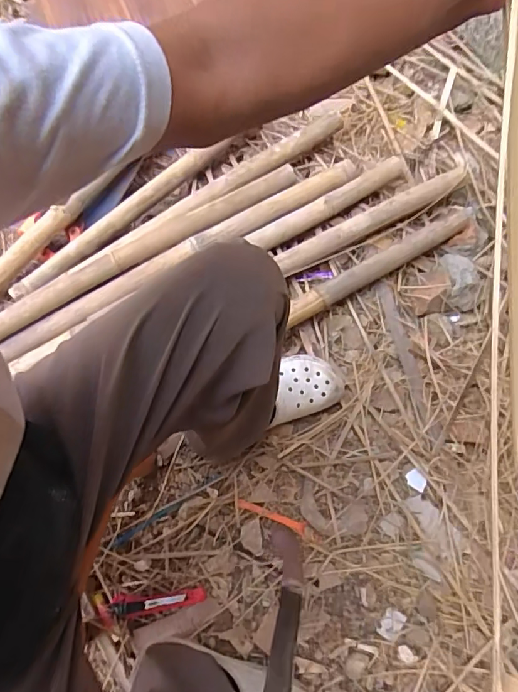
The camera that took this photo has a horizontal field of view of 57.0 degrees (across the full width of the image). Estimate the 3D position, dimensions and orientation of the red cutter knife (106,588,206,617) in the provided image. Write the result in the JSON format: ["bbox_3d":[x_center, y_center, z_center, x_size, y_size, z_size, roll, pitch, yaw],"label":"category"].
[{"bbox_3d":[-0.158,0.402,0.748,0.143,0.018,0.029,-3,70,-6],"label":"red cutter knife"}]

